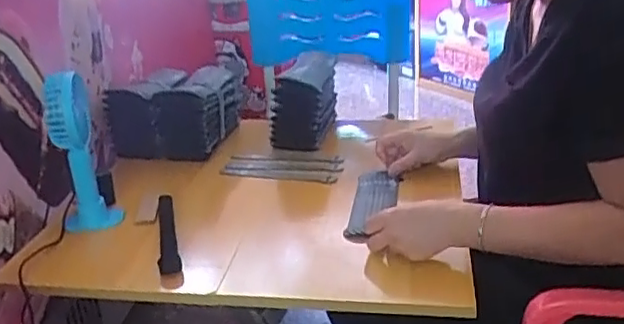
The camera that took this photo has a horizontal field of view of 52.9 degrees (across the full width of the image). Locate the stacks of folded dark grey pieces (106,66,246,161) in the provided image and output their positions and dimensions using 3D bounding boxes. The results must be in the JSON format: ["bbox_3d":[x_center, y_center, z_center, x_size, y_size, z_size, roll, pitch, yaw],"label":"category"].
[{"bbox_3d":[-0.243,-0.095,1.157,0.184,0.120,0.190,3,23,15],"label":"stacks of folded dark grey pieces"}]

